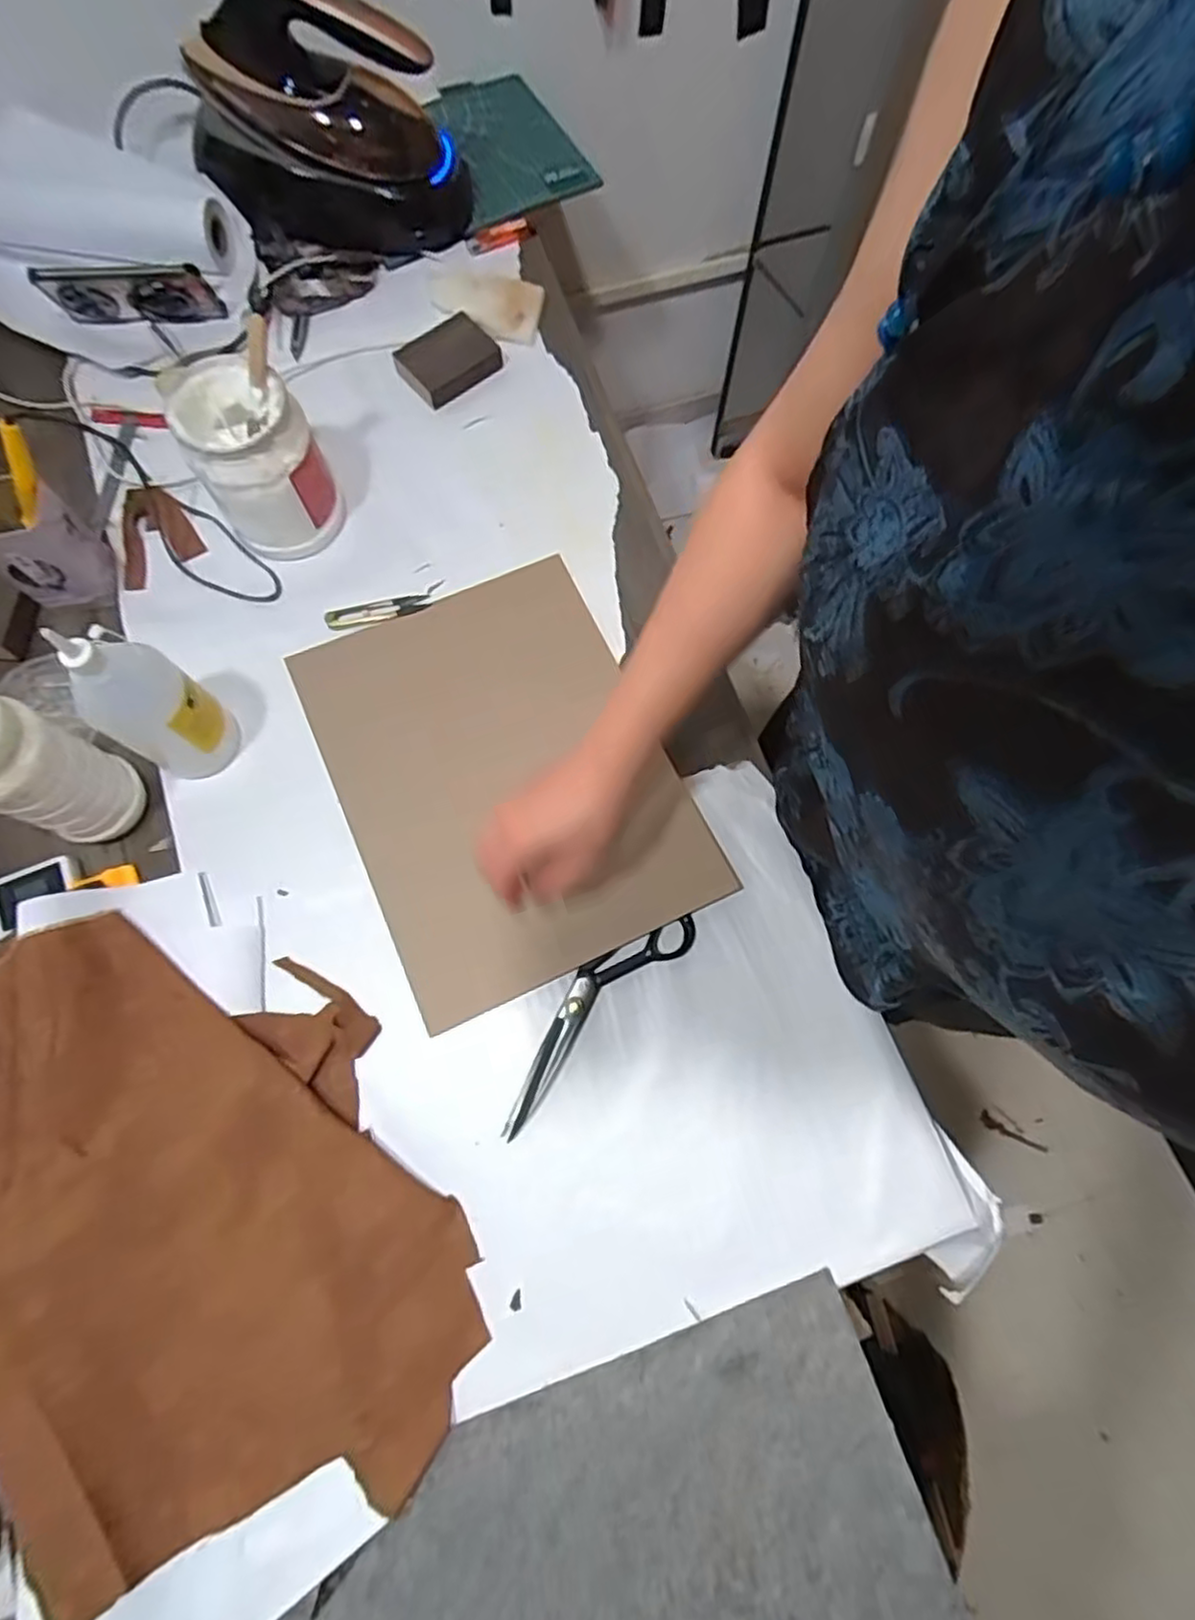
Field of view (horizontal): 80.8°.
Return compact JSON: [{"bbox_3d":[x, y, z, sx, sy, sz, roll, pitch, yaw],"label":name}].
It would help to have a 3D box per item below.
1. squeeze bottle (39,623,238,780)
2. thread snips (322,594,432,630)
[{"bbox_3d":[-0.370,-0.085,0.594,0.069,0.183,0.080,21,73,6],"label":"squeeze bottle"},{"bbox_3d":[-0.231,-0.209,0.738,0.106,0.005,0.025,-13,73,-5],"label":"thread snips"}]

